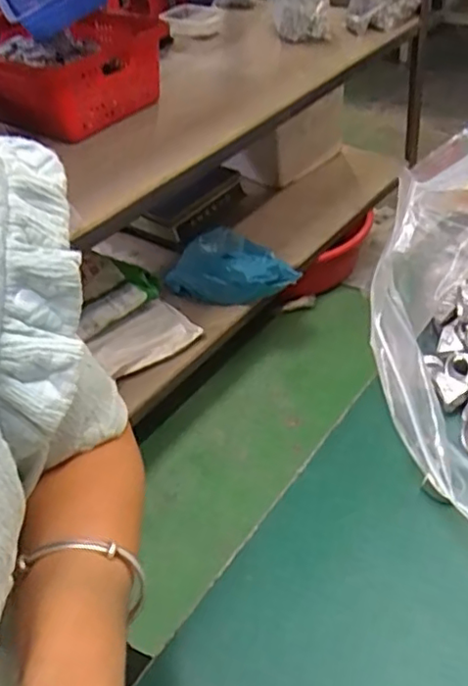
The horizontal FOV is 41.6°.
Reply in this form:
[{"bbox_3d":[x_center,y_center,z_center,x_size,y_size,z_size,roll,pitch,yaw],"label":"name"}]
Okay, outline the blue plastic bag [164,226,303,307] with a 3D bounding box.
[{"bbox_3d":[0.002,-0.165,1.385,0.285,0.107,0.165,18,48,27],"label":"blue plastic bag"}]

